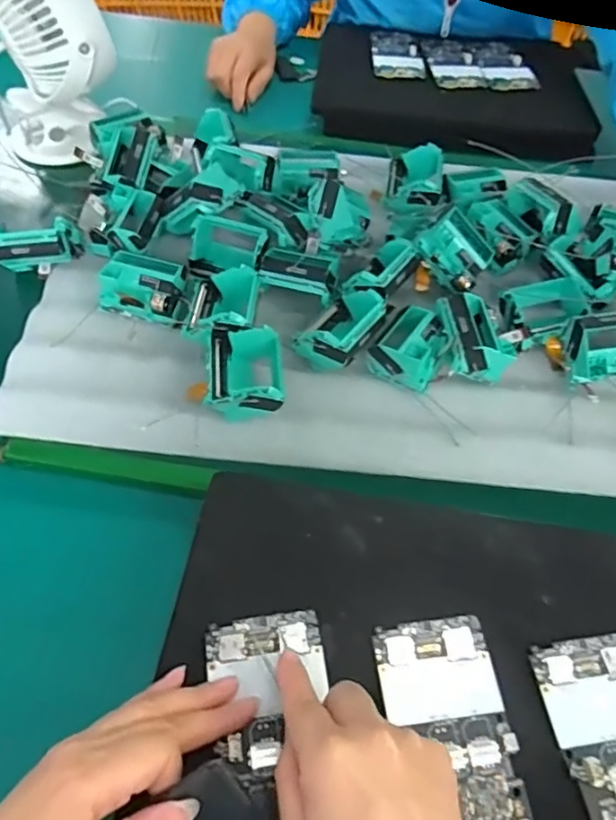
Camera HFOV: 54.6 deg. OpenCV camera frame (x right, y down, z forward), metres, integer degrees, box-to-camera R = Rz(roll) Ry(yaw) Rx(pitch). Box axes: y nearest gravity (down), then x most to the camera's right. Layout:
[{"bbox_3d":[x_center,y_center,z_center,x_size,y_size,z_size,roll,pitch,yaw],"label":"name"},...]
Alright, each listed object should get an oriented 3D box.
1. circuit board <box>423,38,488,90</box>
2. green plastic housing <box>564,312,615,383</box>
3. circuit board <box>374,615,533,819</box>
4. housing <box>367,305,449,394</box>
[{"bbox_3d":[0.192,-0.464,0.795,0.065,0.011,0.121,-3,56,-6],"label":"circuit board"},{"bbox_3d":[0.262,-0.052,0.523,0.072,0.055,0.051,-4,55,-6],"label":"green plastic housing"},{"bbox_3d":[0.080,0.180,0.325,0.065,0.005,0.127,-5,57,-8],"label":"circuit board"},{"bbox_3d":[0.089,-0.055,0.508,0.053,0.031,0.064,29,59,15],"label":"housing"}]

